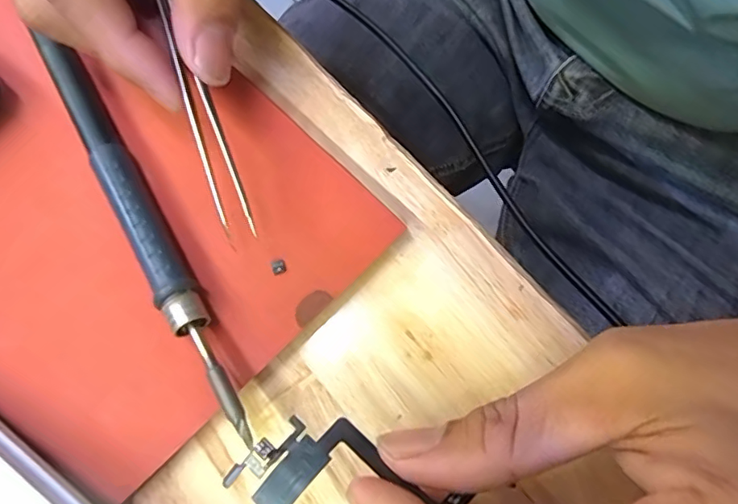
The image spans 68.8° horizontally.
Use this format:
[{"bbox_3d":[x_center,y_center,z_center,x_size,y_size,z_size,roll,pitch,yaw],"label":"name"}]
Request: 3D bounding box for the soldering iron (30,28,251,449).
[{"bbox_3d":[-0.076,-0.011,0.180,0.012,0.016,0.158,-31,72,-5],"label":"soldering iron"}]

